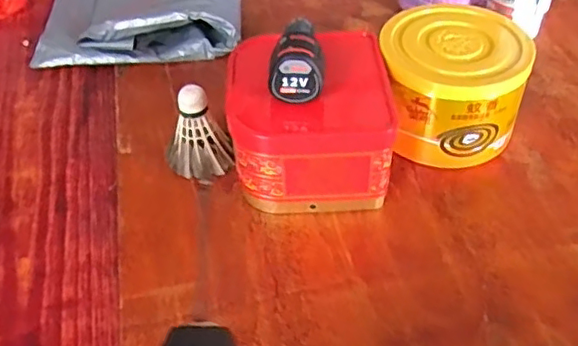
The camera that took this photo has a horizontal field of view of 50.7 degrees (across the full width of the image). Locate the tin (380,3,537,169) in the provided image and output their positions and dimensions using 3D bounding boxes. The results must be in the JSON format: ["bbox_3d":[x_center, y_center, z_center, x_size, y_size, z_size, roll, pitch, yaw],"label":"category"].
[{"bbox_3d":[0.152,-0.083,0.582,0.135,0.107,0.125,16,48,18],"label":"tin"}]

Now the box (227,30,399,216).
[{"bbox_3d":[0.018,-0.048,0.547,0.136,0.111,0.136,-2,45,1],"label":"box"}]

